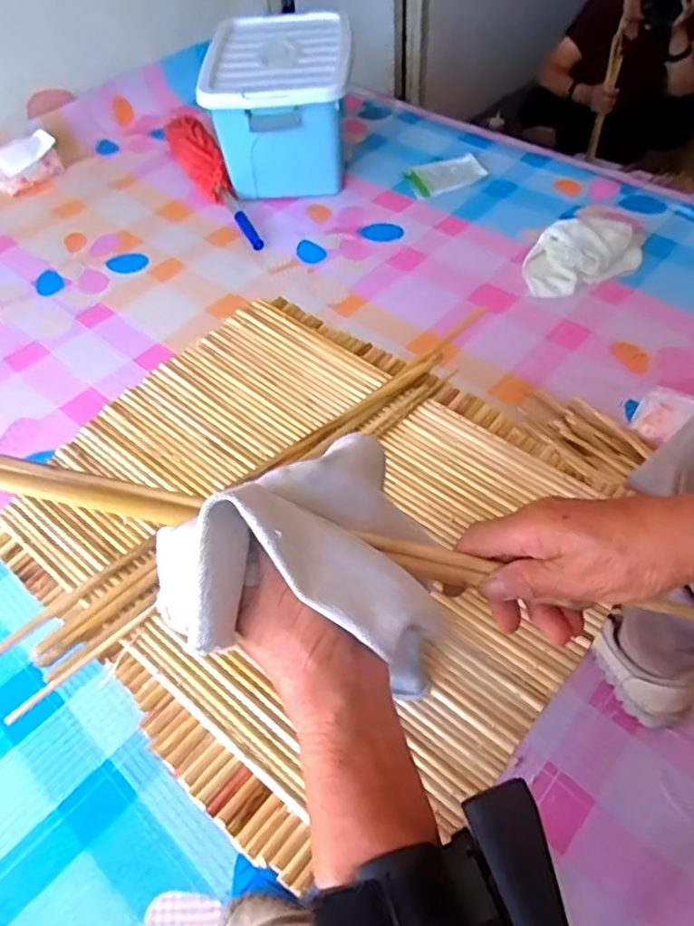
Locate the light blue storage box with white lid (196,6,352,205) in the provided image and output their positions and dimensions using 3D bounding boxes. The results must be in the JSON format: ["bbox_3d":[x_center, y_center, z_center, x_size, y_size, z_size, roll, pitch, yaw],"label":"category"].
[{"bbox_3d":[-0.138,-0.784,1.437,0.292,0.245,0.349,0,52,4],"label":"light blue storage box with white lid"}]

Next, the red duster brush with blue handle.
[{"bbox_3d":[-0.282,-0.602,1.355,0.082,0.075,0.478,-23,54,-14],"label":"red duster brush with blue handle"}]

